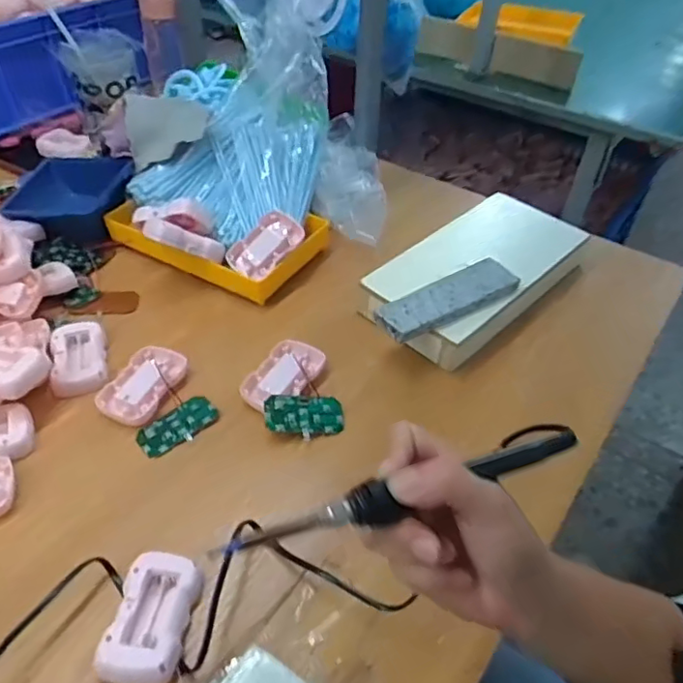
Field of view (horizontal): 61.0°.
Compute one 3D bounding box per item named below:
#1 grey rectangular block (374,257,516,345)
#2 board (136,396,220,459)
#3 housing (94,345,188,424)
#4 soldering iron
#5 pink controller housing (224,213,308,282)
[{"bbox_3d":[0.108,-0.046,0.590,0.155,0.018,0.049,-22,50,-23],"label":"grey rectangular block"},{"bbox_3d":[-0.151,0.077,0.536,0.072,0.004,0.037,-33,55,-31],"label":"board"},{"bbox_3d":[-0.188,0.038,0.555,0.055,0.016,0.091,18,47,15],"label":"housing"},{"bbox_3d":[0.045,0.073,0.294,0.205,0.013,0.018,-11,46,-26],"label":"soldering iron"},{"bbox_3d":[-0.086,-0.110,0.665,0.052,0.016,0.086,41,76,8],"label":"pink controller housing"}]

